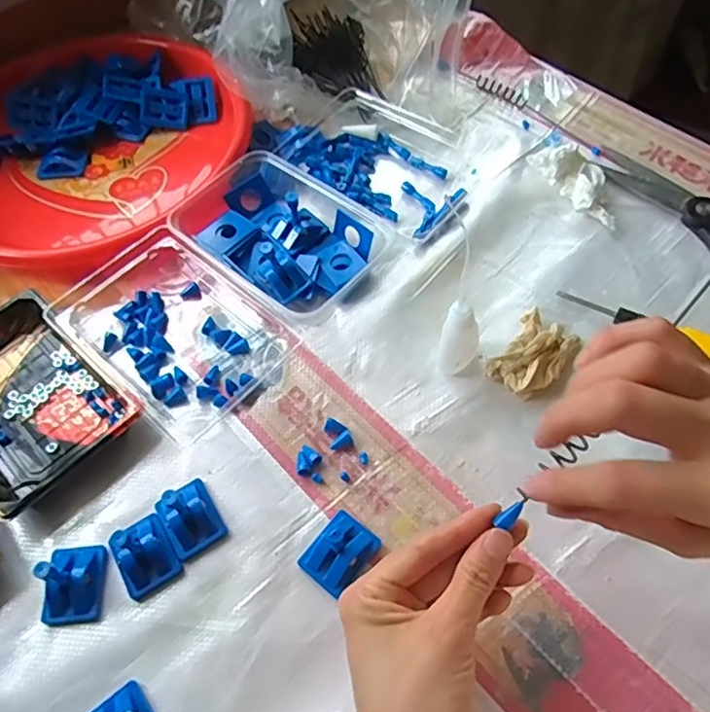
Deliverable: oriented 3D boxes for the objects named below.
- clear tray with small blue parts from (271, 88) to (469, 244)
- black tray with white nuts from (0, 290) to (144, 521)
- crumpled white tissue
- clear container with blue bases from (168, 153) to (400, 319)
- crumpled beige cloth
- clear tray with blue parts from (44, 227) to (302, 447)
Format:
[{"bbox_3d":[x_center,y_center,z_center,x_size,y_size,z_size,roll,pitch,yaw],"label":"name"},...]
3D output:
[{"bbox_3d":[0.018,-0.176,0.532,0.180,0.033,0.104,35,67,22],"label":"clear tray with small blue parts"},{"bbox_3d":[-0.240,0.030,0.432,0.158,0.022,0.106,39,69,24],"label":"black tray with white nuts"},{"bbox_3d":[0.191,-0.146,0.496,0.041,0.033,0.089,-28,61,-12],"label":"crumpled white tissue"},{"bbox_3d":[-0.065,-0.101,0.490,0.119,0.041,0.162,-42,64,-19],"label":"clear container with blue bases"},{"bbox_3d":[0.129,-0.004,0.421,0.043,0.026,0.068,34,67,22],"label":"crumpled beige cloth"},{"bbox_3d":[-0.149,-0.029,0.457,0.180,0.029,0.116,35,67,23],"label":"clear tray with blue parts"}]

